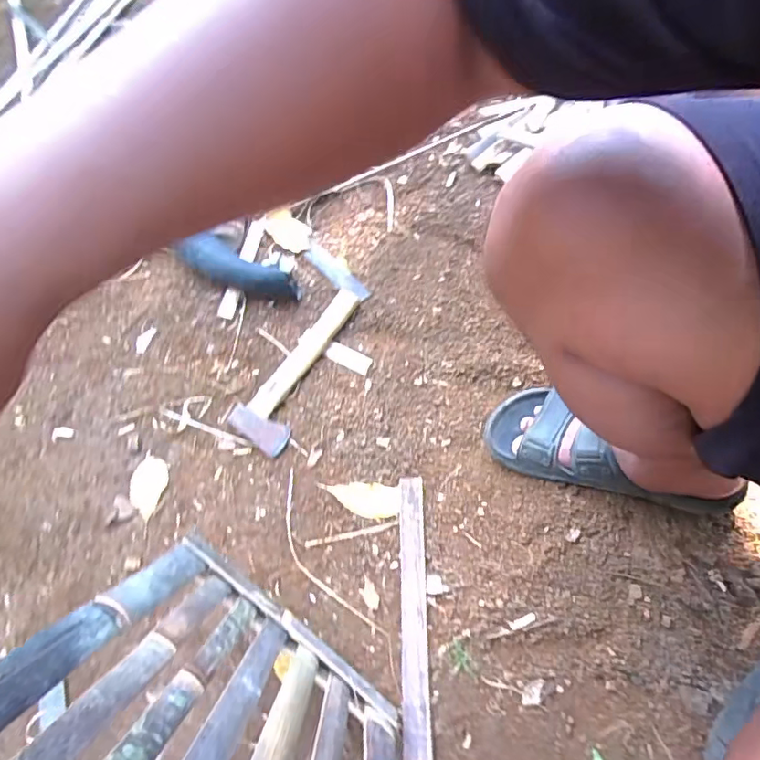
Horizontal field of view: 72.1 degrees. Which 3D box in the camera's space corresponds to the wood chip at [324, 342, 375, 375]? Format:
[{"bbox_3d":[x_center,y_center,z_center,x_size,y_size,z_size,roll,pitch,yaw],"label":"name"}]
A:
[{"bbox_3d":[-0.047,-0.035,0.788,0.074,0.004,0.031,26,61,19],"label":"wood chip"}]

